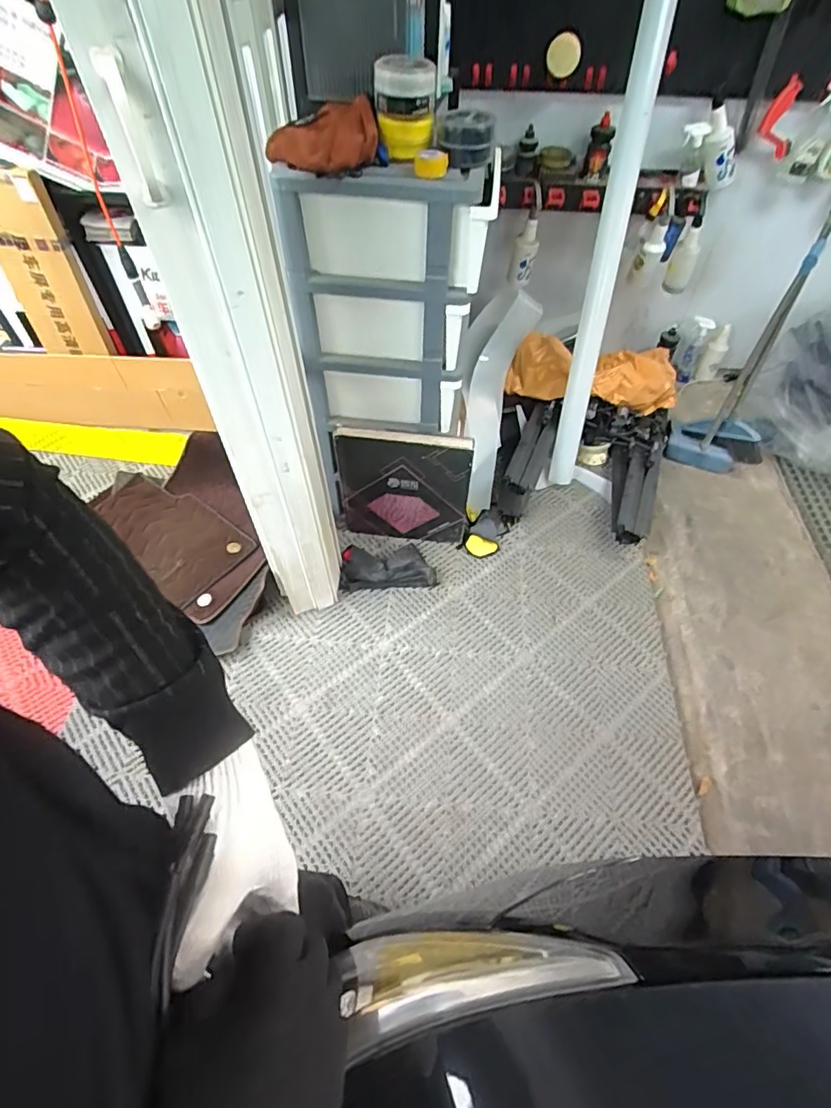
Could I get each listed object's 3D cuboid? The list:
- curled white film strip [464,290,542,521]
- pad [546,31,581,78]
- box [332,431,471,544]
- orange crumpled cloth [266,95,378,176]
[{"bbox_3d":[0.232,-0.447,1.668,0.189,0.139,0.646,7,99,5],"label":"curled white film strip"},{"bbox_3d":[0.316,-1.055,1.135,0.075,0.084,0.024,-31,65,20],"label":"pad"},{"bbox_3d":[-0.034,-0.177,1.497,0.356,0.373,0.041,7,54,5],"label":"box"},{"bbox_3d":[-0.153,-0.672,0.867,0.180,0.077,0.073,-1,54,-2],"label":"orange crumpled cloth"}]

